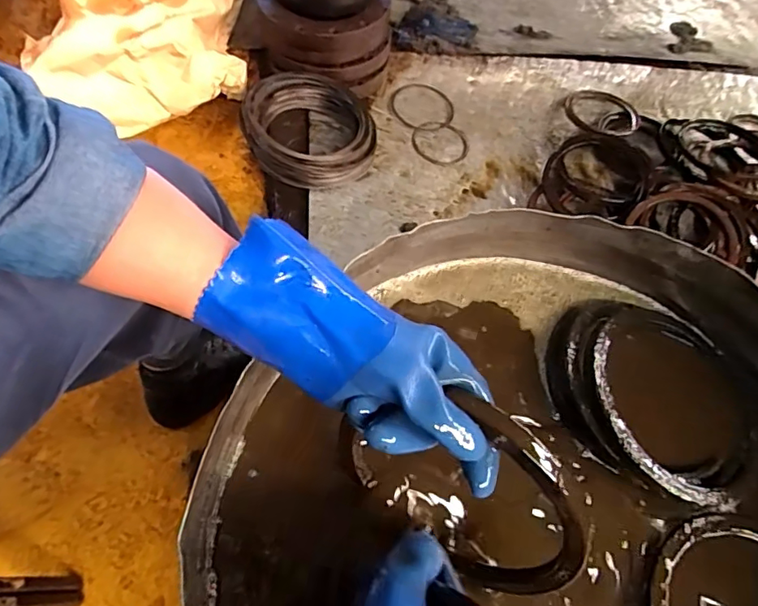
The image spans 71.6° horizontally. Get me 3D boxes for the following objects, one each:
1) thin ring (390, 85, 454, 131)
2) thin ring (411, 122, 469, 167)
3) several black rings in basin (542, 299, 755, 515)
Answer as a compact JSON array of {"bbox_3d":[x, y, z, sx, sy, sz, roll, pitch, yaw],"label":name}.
[{"bbox_3d":[0.085,-0.377,1.021,0.125,0.009,0.115,3,63,-6],"label":"thin ring"},{"bbox_3d":[0.116,-0.301,0.989,0.107,0.013,0.097,19,60,4],"label":"thin ring"},{"bbox_3d":[0.259,0.083,0.492,0.205,0.043,0.184,14,60,1],"label":"several black rings in basin"}]

